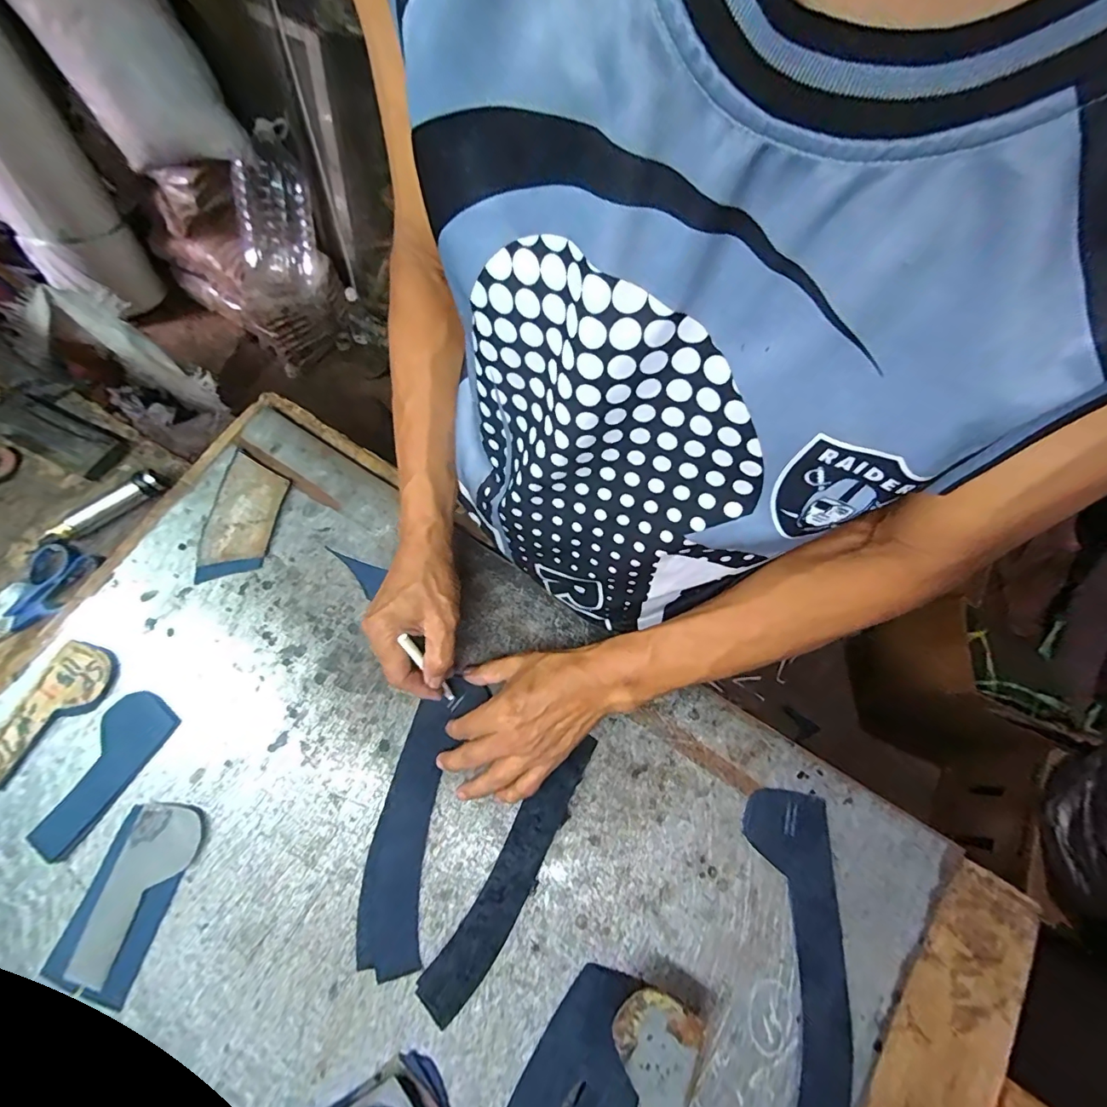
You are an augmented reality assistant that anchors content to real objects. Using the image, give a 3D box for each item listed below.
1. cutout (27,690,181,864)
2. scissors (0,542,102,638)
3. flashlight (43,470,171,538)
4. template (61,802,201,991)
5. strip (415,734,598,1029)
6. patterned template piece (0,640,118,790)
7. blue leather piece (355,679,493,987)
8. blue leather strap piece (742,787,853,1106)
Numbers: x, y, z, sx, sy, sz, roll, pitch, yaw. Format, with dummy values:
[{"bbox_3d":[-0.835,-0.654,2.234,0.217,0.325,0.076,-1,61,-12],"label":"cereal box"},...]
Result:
[{"bbox_3d":[-0.385,0.182,0.408,0.058,0.005,0.127,31,71,7],"label":"cutout"},{"bbox_3d":[-0.526,0.063,0.470,0.065,0.007,0.165,29,67,8],"label":"scissors"},{"bbox_3d":[-0.462,-0.047,0.498,0.108,0.025,0.021,-38,75,-12],"label":"flashlight"},{"bbox_3d":[-0.329,0.269,0.382,0.053,0.010,0.122,13,72,5],"label":"template"},{"bbox_3d":[-0.030,0.253,0.387,0.038,0.011,0.221,31,75,10],"label":"strip"},{"bbox_3d":[-0.446,0.145,0.422,0.056,0.011,0.136,27,73,9],"label":"patterned template piece"},{"bbox_3d":[-0.113,0.216,0.400,0.059,0.008,0.216,11,71,8],"label":"blue leather piece"},{"bbox_3d":[0.194,0.307,0.370,0.065,0.007,0.225,0,70,1],"label":"blue leather strap piece"}]

